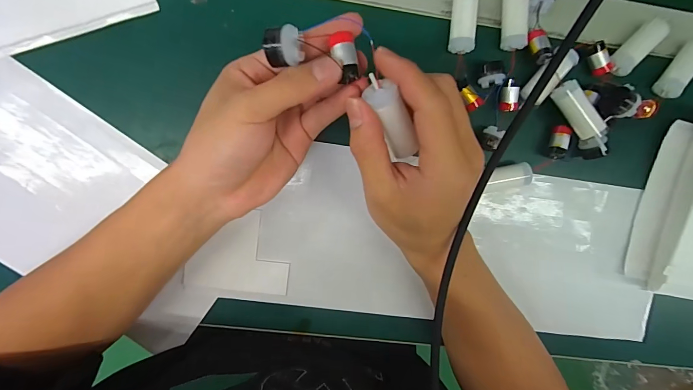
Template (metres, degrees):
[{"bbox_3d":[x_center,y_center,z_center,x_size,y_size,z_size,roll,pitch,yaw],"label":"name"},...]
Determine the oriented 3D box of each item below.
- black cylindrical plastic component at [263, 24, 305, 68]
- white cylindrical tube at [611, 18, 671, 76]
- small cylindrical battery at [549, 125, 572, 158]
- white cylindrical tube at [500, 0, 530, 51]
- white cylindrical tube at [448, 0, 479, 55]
[{"bbox_3d":[-0.035,-0.084,0.196,0.021,0.016,0.018,-11,98,-3],"label":"black cylindrical plastic component"},{"bbox_3d":[0.255,-0.129,0.302,0.055,0.017,0.019,-43,99,2],"label":"white cylindrical tube"},{"bbox_3d":[0.189,-0.047,0.306,0.013,0.009,0.029,7,97,-6],"label":"small cylindrical battery"},{"bbox_3d":[0.141,-0.156,0.289,0.019,0.019,0.066,-2,97,-5],"label":"white cylindrical tube"},{"bbox_3d":[0.097,-0.149,0.287,0.020,0.016,0.057,2,97,-5],"label":"white cylindrical tube"}]

